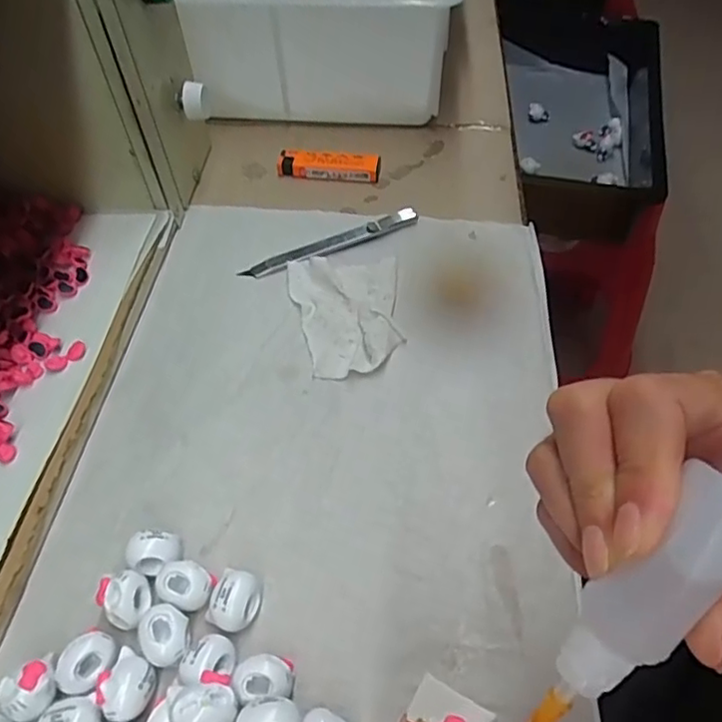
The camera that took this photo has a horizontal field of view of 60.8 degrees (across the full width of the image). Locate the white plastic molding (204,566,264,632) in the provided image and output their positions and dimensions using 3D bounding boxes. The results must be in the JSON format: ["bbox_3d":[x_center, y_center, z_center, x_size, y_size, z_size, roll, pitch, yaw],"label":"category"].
[{"bbox_3d":[-0.058,0.111,0.283,0.022,0.019,0.024,13,54,12],"label":"white plastic molding"}]

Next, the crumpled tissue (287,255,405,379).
[{"bbox_3d":[-0.010,-0.033,0.394,0.069,0.008,0.097,-4,52,-2],"label":"crumpled tissue"}]

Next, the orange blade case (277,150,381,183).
[{"bbox_3d":[-0.025,-0.154,0.485,0.080,0.019,0.018,6,53,6],"label":"orange blade case"}]

